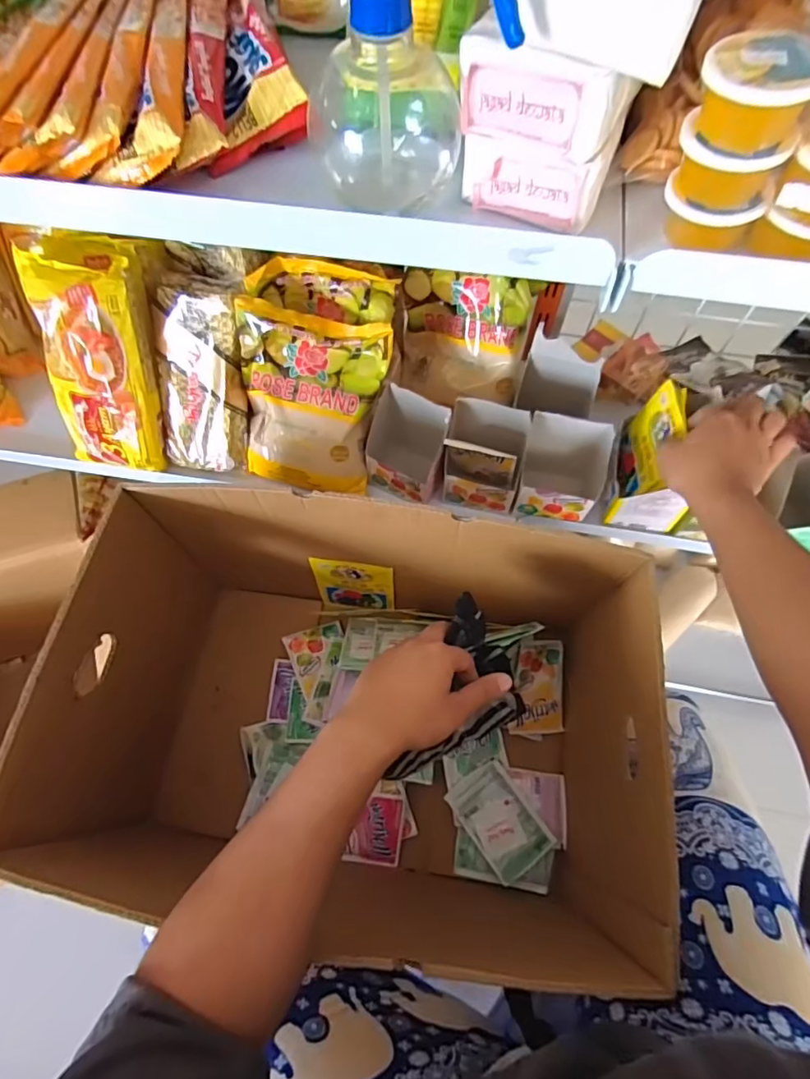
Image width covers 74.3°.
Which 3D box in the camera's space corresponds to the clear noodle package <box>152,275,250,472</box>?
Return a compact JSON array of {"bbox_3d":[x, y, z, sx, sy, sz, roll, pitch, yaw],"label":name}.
[{"bbox_3d":[-0.234,-0.183,0.615,0.099,0.209,0.029,9,26,4],"label":"clear noodle package"}]

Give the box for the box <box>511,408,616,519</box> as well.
[{"bbox_3d":[0.179,-0.072,0.615,0.088,0.114,0.078,9,66,5],"label":"box"}]

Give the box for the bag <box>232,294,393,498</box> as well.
[{"bbox_3d":[-0.108,-0.152,0.604,0.159,0.046,0.188,11,111,5],"label":"bag"}]

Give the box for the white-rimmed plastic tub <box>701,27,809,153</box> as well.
[{"bbox_3d":[0.177,-0.224,0.270,0.055,0.033,0.052,0,66,1],"label":"white-rimmed plastic tub"}]

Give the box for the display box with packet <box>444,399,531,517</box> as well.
[{"bbox_3d":[0.090,-0.093,0.610,0.086,0.095,0.077,12,67,6],"label":"display box with packet"}]

